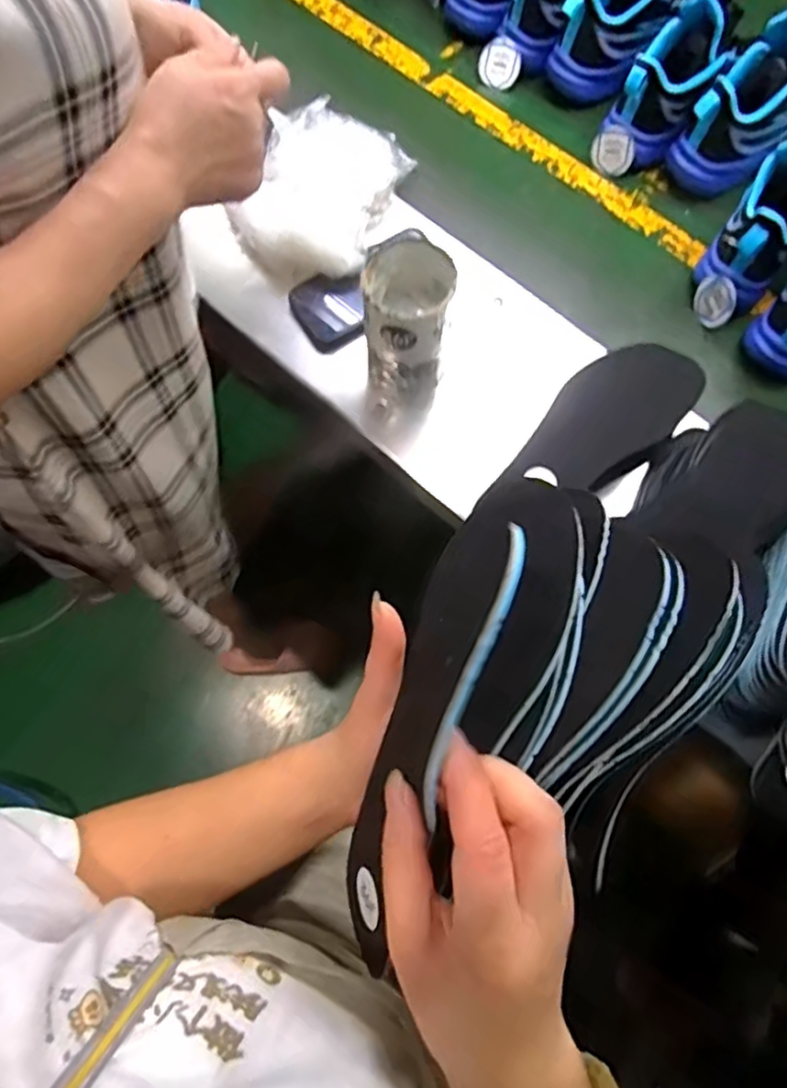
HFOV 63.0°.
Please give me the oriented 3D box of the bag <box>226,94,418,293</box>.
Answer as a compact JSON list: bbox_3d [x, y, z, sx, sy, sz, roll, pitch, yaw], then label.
[{"bbox_3d":[-0.075,-0.376,0.685,0.144,0.054,0.207,18,73,6],"label":"bag"}]

